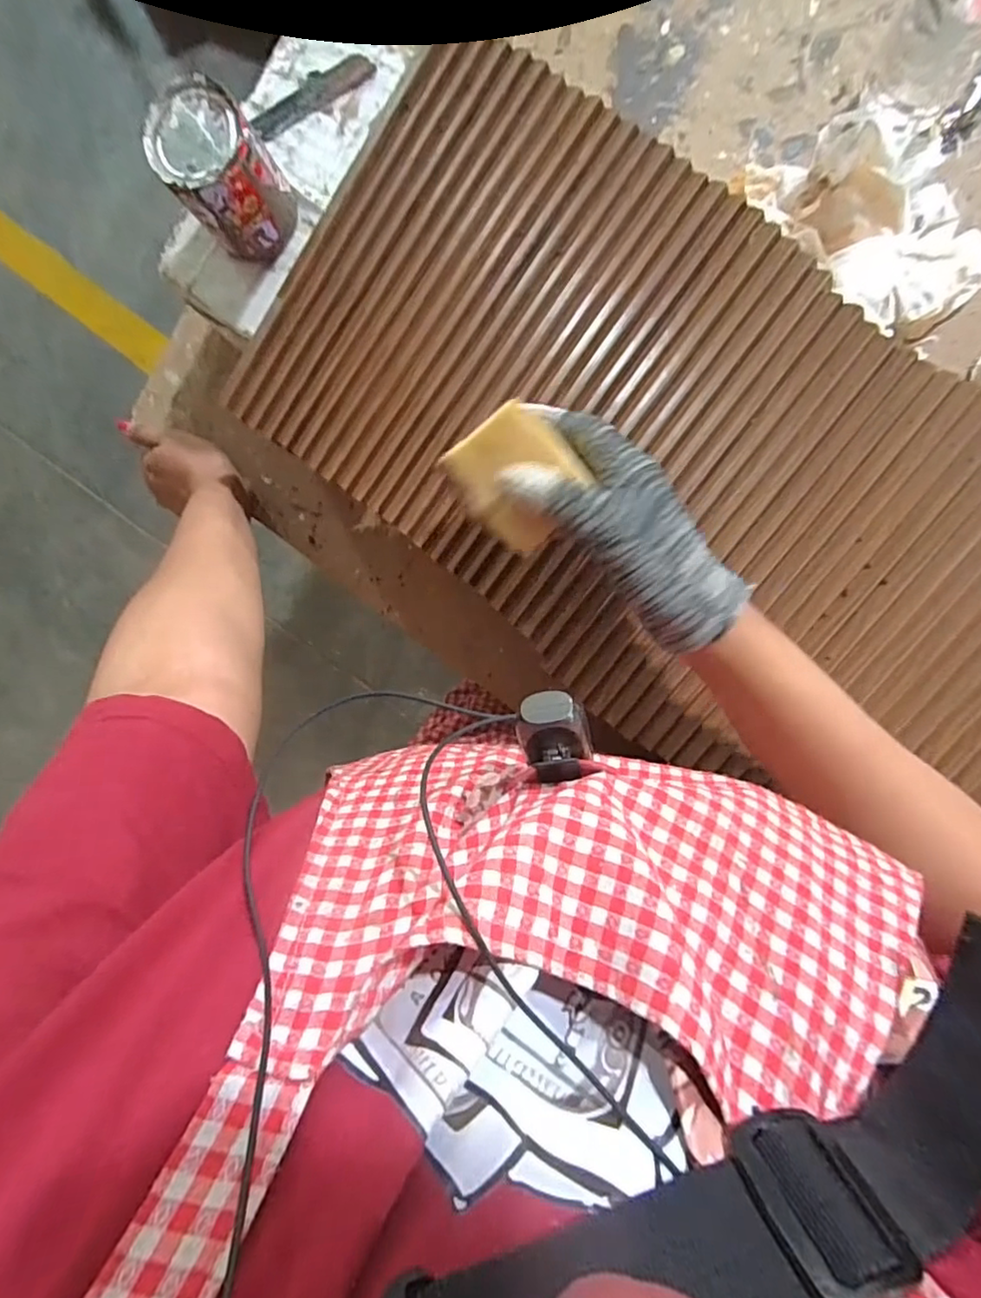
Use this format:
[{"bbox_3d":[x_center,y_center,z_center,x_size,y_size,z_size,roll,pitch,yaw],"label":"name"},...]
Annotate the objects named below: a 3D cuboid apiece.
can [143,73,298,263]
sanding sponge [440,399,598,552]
[{"bbox_3d":[-0.172,-0.308,0.385,0.060,0.066,0.066,1,93,9],"label":"can"},{"bbox_3d":[0.014,-0.089,0.309,0.058,0.014,0.064,-40,87,9],"label":"sanding sponge"}]

